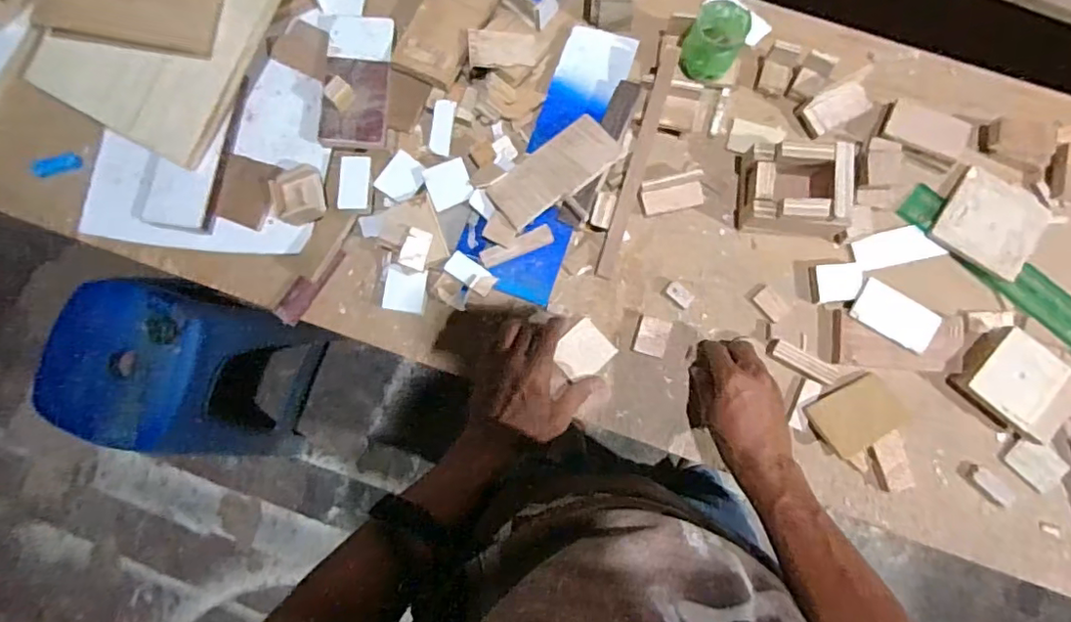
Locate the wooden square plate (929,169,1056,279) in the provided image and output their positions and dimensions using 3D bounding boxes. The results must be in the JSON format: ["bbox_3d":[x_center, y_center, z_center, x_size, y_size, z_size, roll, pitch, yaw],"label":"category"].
[{"bbox_3d":[0.493,-0.096,0.601,0.098,0.008,0.102,35,86,5],"label":"wooden square plate"}]

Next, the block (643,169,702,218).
[{"bbox_3d":[0.149,-0.126,0.607,0.066,0.030,0.031,-11,84,1],"label":"block"}]

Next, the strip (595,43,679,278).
[{"bbox_3d":[0.106,-0.155,0.603,0.018,0.017,0.244,17,99,4],"label":"strip"}]

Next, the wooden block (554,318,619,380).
[{"bbox_3d":[0.052,0.042,0.610,0.056,0.010,0.049,-41,84,-3],"label":"wooden block"}]

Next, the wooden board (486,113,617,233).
[{"bbox_3d":[0.020,-0.146,0.589,0.136,0.013,0.059,-39,78,-2],"label":"wooden board"}]

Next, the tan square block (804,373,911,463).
[{"bbox_3d":[0.335,0.105,0.587,0.086,0.015,0.065,-33,84,-2],"label":"tan square block"}]

